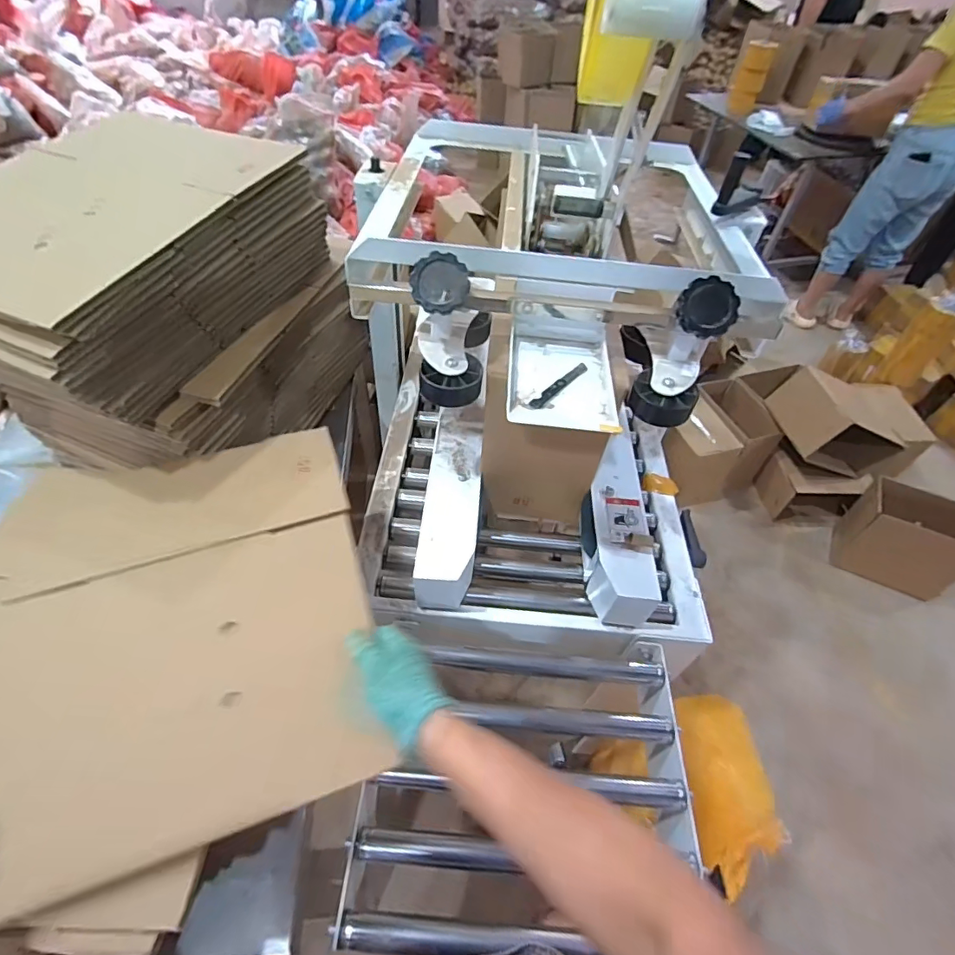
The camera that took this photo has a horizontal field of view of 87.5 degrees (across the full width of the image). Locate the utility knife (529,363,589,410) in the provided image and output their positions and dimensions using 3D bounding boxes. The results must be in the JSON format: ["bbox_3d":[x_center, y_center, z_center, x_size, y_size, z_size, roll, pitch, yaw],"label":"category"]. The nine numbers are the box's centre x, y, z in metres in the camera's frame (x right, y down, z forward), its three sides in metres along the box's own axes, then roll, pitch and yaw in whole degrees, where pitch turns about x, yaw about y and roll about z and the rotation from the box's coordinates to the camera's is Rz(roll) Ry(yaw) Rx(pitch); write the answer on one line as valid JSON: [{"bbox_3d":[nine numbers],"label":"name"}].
[{"bbox_3d":[0.099,-0.111,0.598,0.016,0.006,0.113,33,56,23],"label":"utility knife"}]

